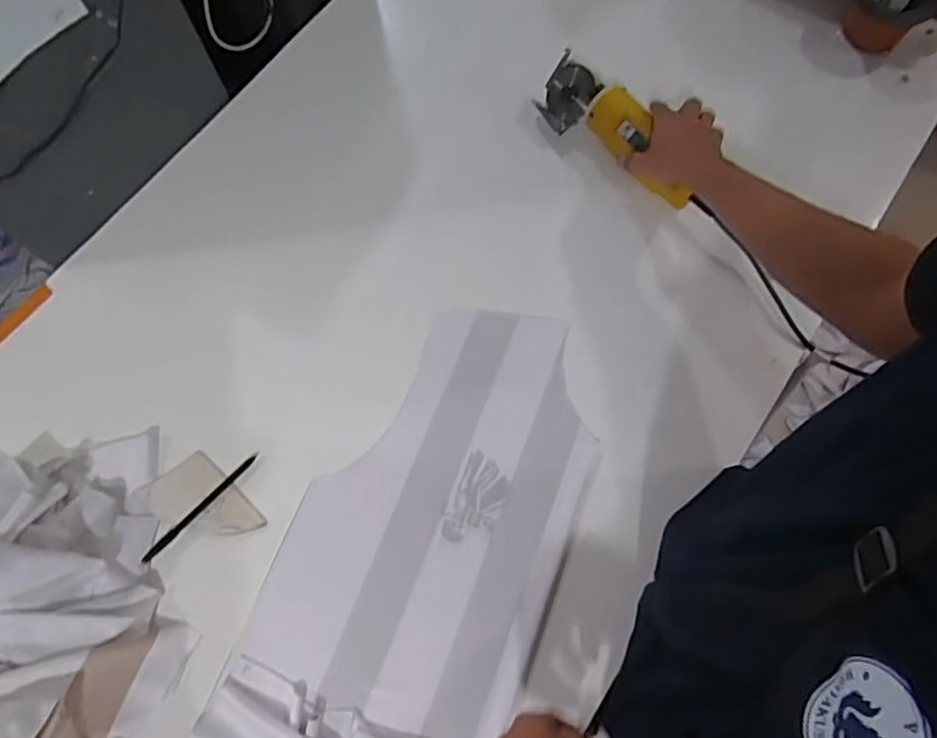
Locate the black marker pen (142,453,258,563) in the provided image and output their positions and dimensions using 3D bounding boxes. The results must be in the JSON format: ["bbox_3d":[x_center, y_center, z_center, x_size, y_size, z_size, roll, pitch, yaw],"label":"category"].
[{"bbox_3d":[-0.283,0.144,0.660,0.009,0.010,0.148,39,76,13],"label":"black marker pen"}]

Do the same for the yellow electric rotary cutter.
[{"bbox_3d":[0.176,-0.292,0.753,0.058,0.068,0.229,-37,70,-12],"label":"yellow electric rotary cutter"}]

